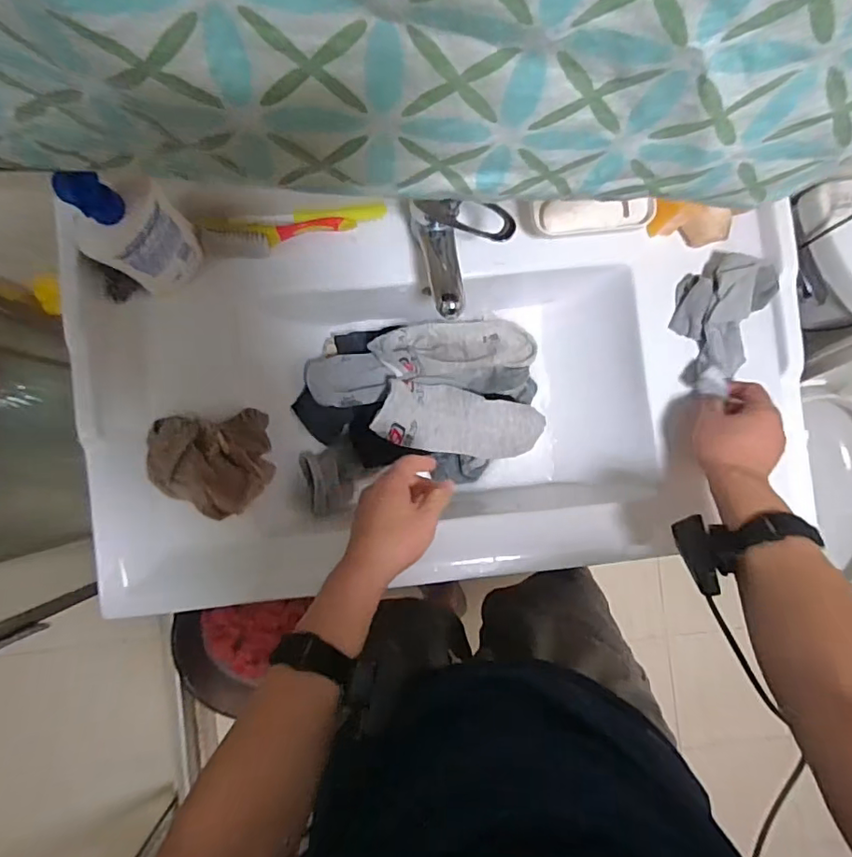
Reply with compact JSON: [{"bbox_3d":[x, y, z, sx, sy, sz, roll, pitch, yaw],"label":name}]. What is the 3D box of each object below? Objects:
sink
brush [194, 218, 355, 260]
[{"bbox_3d":[0.022,-0.015,0.687,0.813,0.169,0.394,-5,88,-3],"label":"sink"},{"bbox_3d":[-0.170,-0.221,0.624,0.173,0.033,0.034,-5,88,-3],"label":"brush"}]

